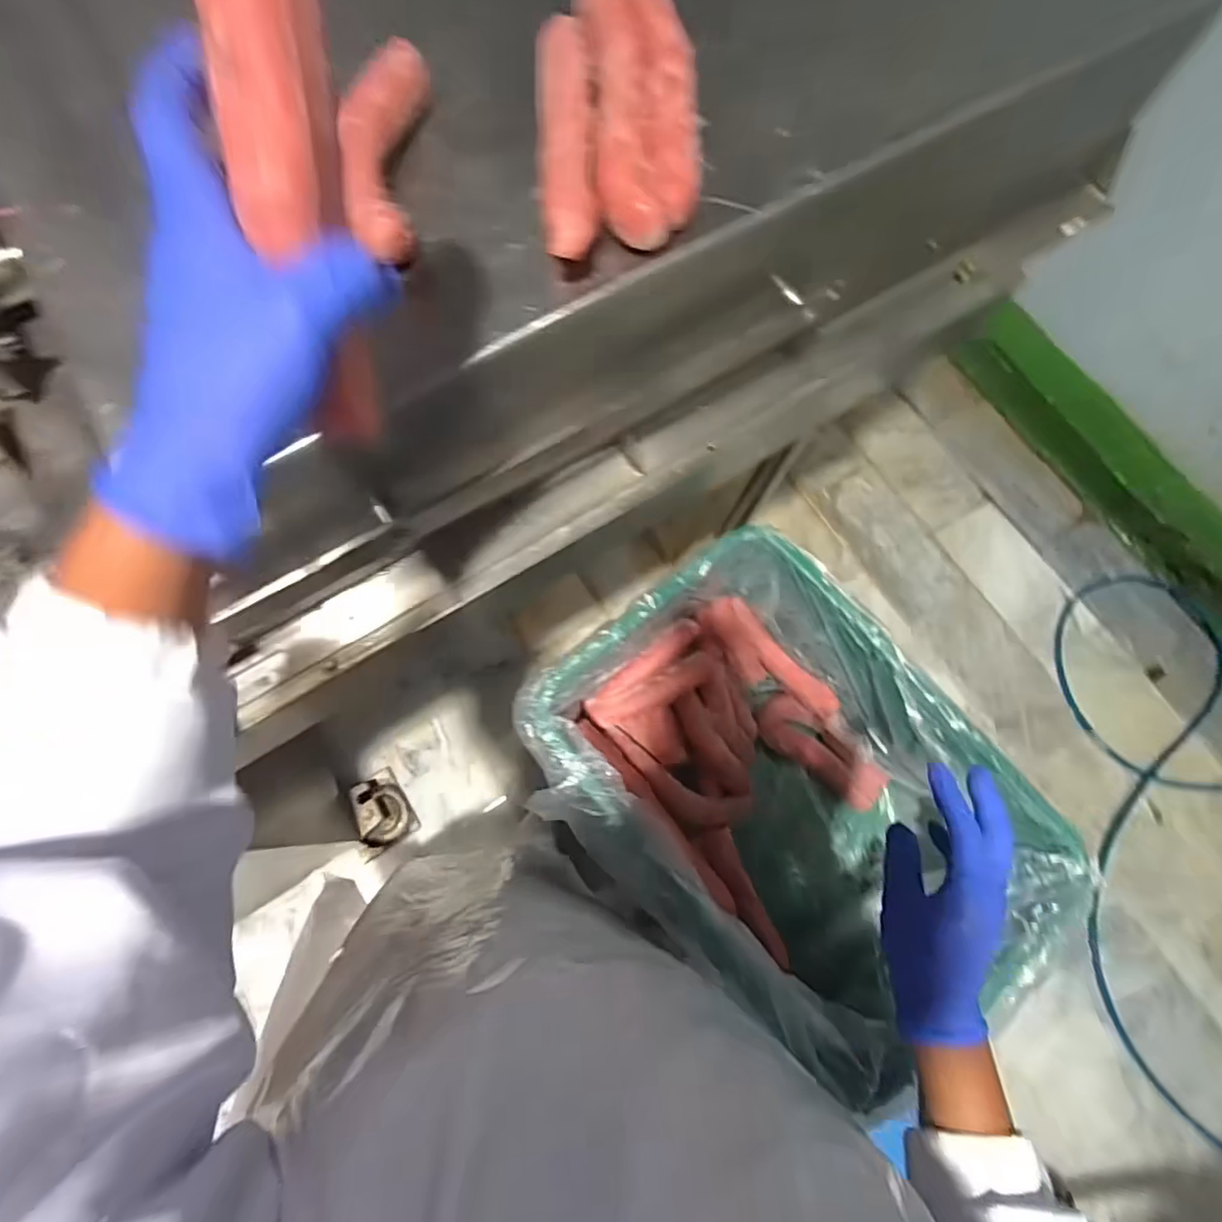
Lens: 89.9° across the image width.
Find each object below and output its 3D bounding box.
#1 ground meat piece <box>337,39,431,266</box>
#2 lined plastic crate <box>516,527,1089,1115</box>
[{"bbox_3d":[-0.152,-0.314,0.410,0.041,0.034,0.170,-1,72,-2],"label":"ground meat piece"},{"bbox_3d":[0.188,0.214,0.742,0.371,0.252,0.499,-39,77,-13],"label":"lined plastic crate"}]

